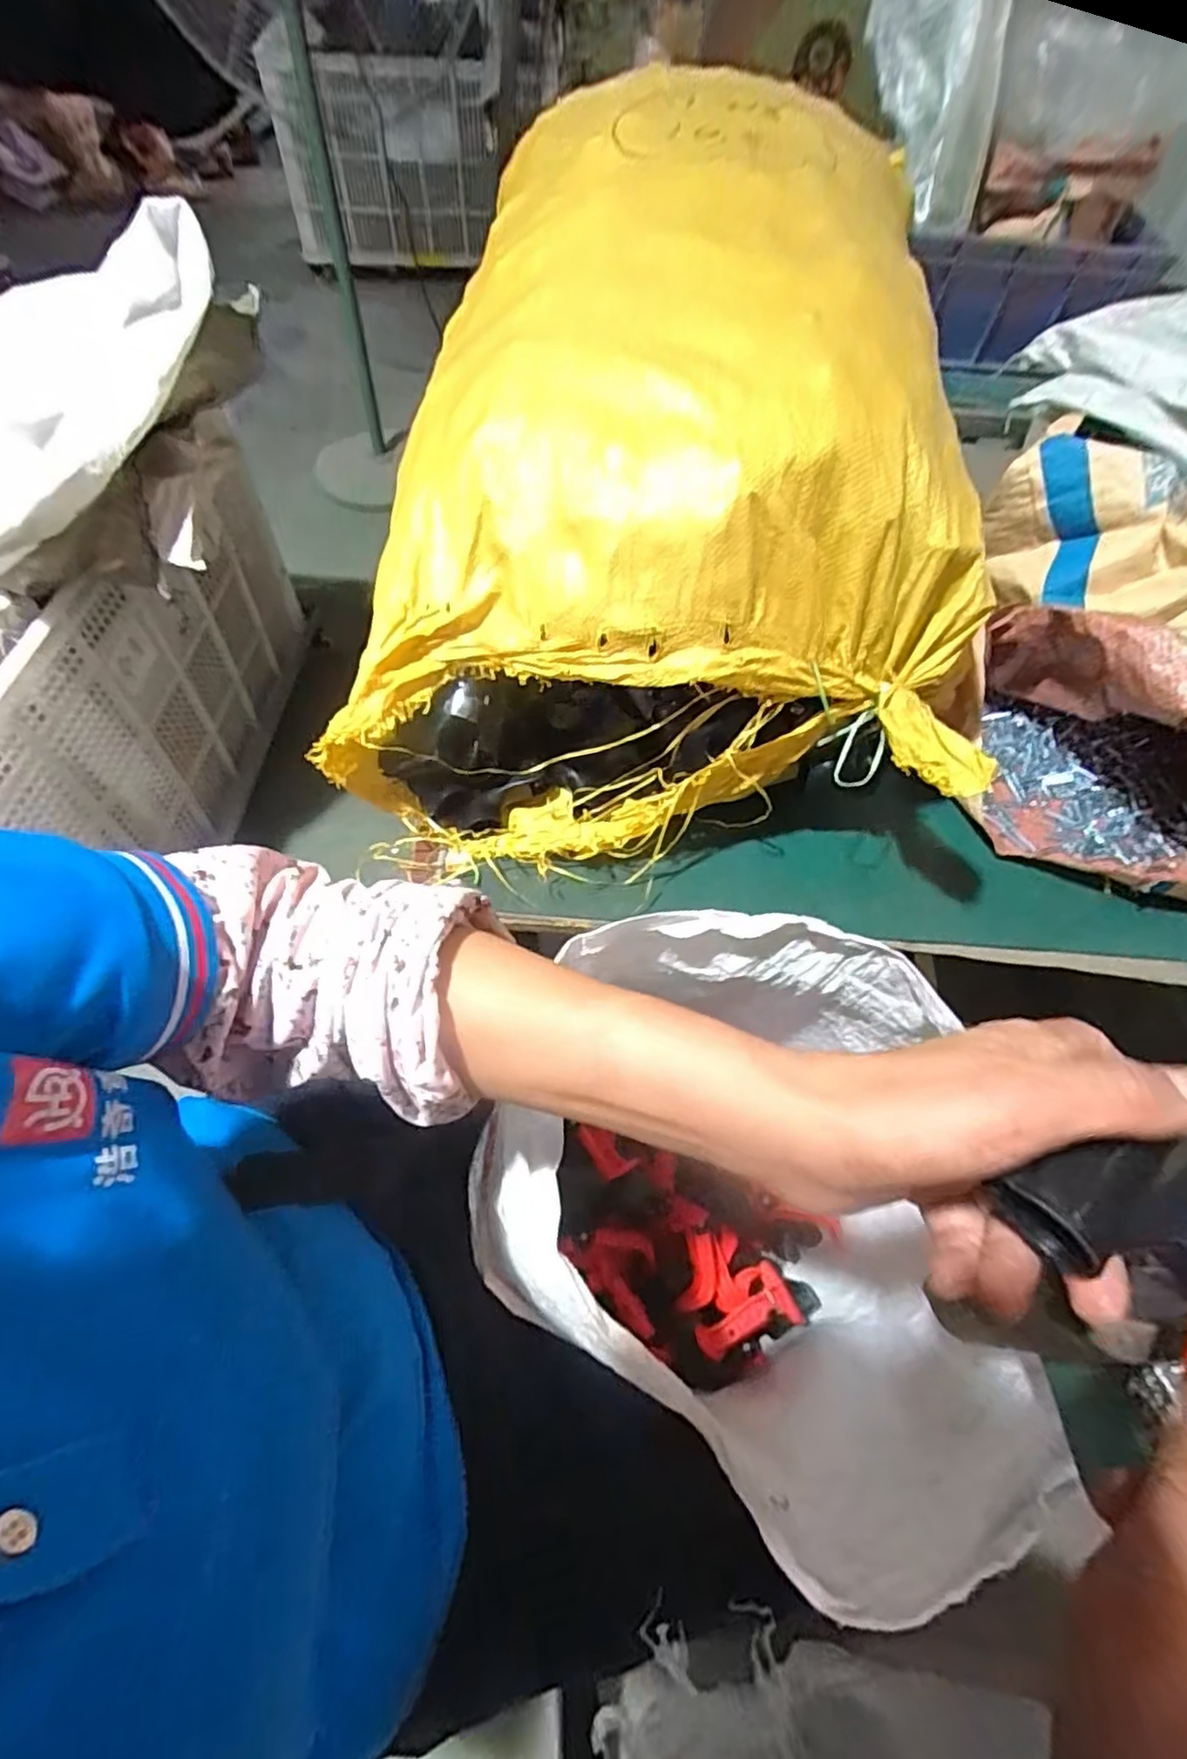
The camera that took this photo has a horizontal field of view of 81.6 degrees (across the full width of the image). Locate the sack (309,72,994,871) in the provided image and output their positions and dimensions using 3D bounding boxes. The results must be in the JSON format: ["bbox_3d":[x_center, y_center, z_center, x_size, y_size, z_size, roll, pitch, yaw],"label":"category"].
[{"bbox_3d":[0.050,-0.181,0.415,0.354,0.330,0.248,15,60,6],"label":"sack"}]

